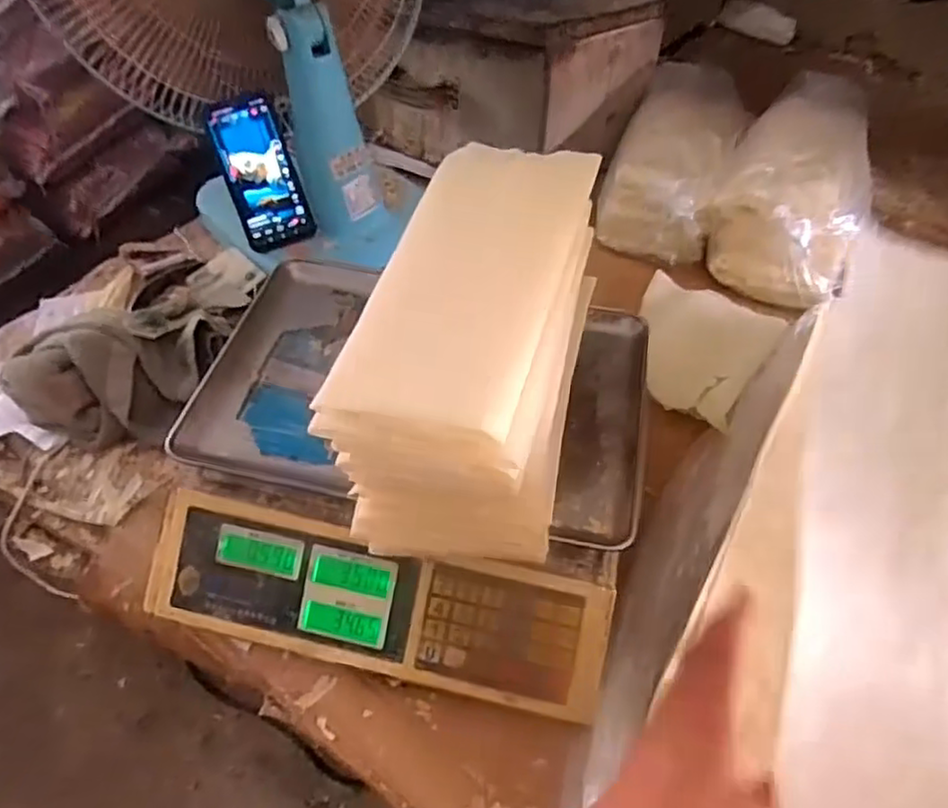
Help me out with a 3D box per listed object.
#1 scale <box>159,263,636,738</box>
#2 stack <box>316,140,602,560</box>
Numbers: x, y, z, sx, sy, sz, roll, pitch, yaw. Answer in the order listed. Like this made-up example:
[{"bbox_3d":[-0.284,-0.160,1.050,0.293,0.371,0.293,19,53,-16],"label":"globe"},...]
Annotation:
[{"bbox_3d":[-0.045,0.039,0.545,0.340,0.103,0.314,10,50,10],"label":"scale"},{"bbox_3d":[0.002,-0.045,0.468,0.137,0.127,0.266,9,50,9],"label":"stack"}]

